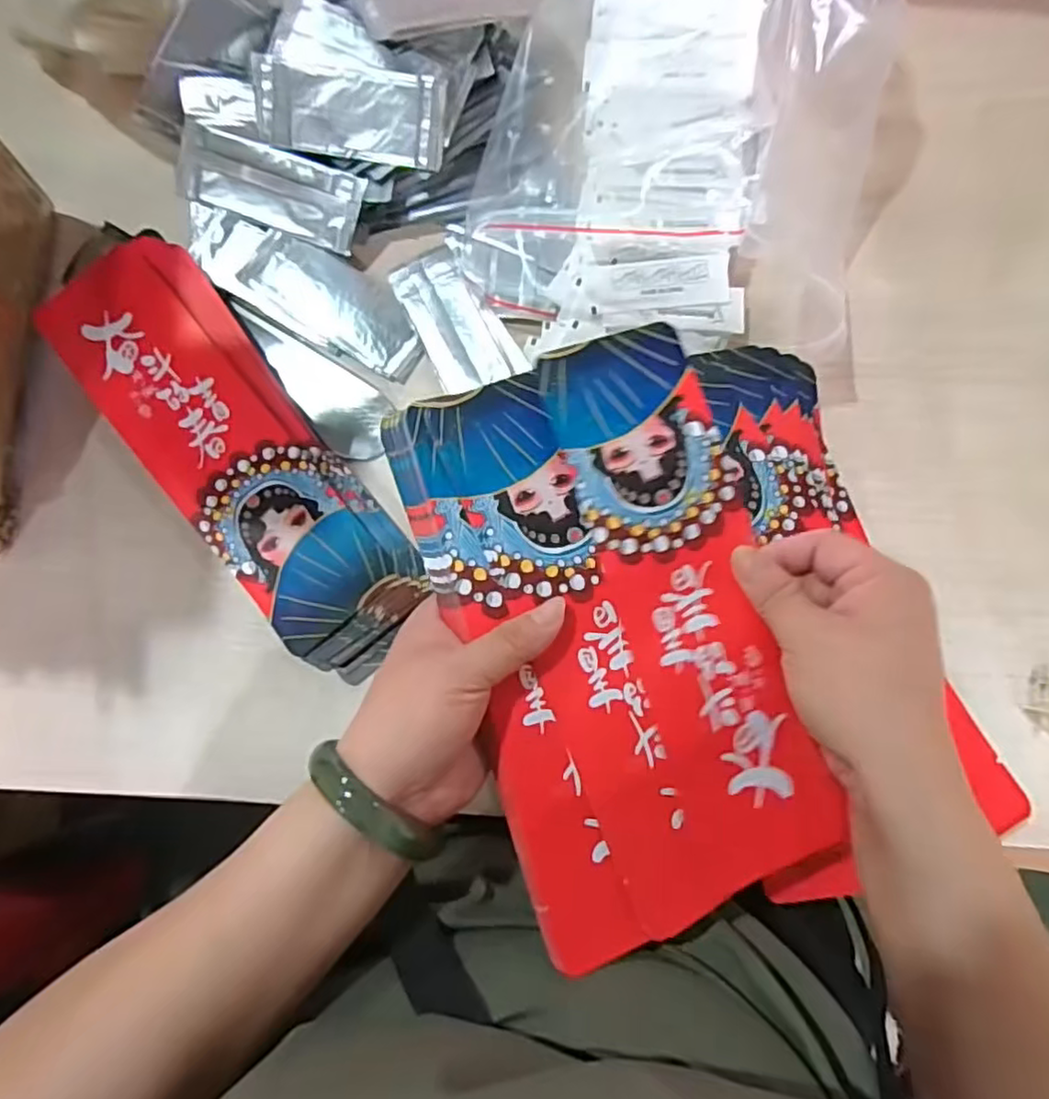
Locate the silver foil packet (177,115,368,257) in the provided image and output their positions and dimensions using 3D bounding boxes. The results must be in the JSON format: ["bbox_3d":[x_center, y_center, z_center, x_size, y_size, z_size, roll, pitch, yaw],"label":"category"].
[{"bbox_3d":[-0.167,-0.237,0.434,0.124,0.007,0.048,20,106,2],"label":"silver foil packet"}]

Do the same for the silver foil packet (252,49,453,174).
[{"bbox_3d":[-0.112,-0.279,0.424,0.120,0.007,0.050,9,115,3],"label":"silver foil packet"}]

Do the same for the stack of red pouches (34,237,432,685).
[{"bbox_3d":[-0.176,-0.061,0.414,0.094,0.025,0.297,-38,82,-6],"label":"stack of red pouches"}]

